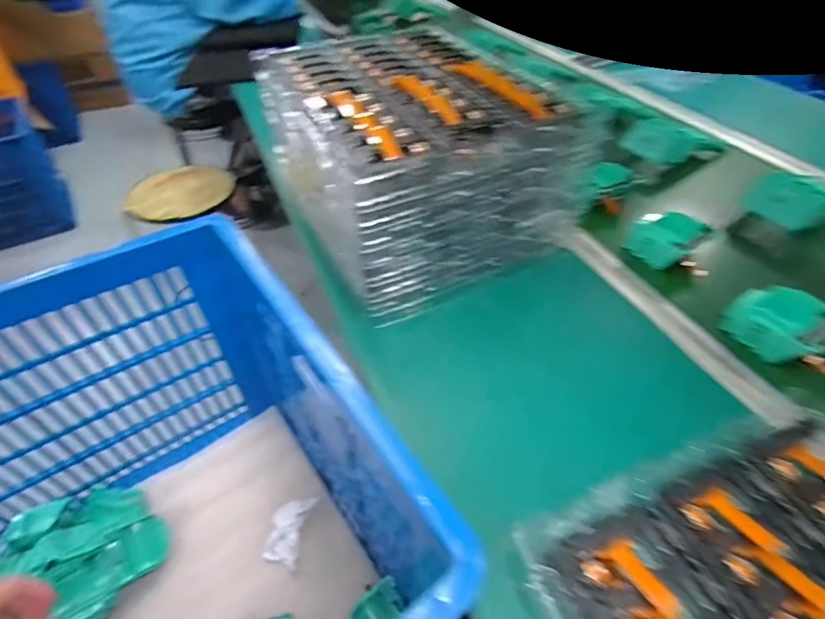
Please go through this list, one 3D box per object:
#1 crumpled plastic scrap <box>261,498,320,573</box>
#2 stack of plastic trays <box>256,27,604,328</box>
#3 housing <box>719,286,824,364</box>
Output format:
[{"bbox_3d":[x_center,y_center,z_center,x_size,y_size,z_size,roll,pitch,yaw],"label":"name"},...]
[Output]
[{"bbox_3d":[-0.172,0.305,0.617,0.046,0.027,0.087,7,46,9],"label":"crumpled plastic scrap"},{"bbox_3d":[-0.009,-0.202,0.568,0.264,0.165,0.358,-21,48,-18],"label":"stack of plastic trays"},{"bbox_3d":[0.373,0.018,0.454,0.079,0.045,0.084,-24,49,-21],"label":"housing"}]

